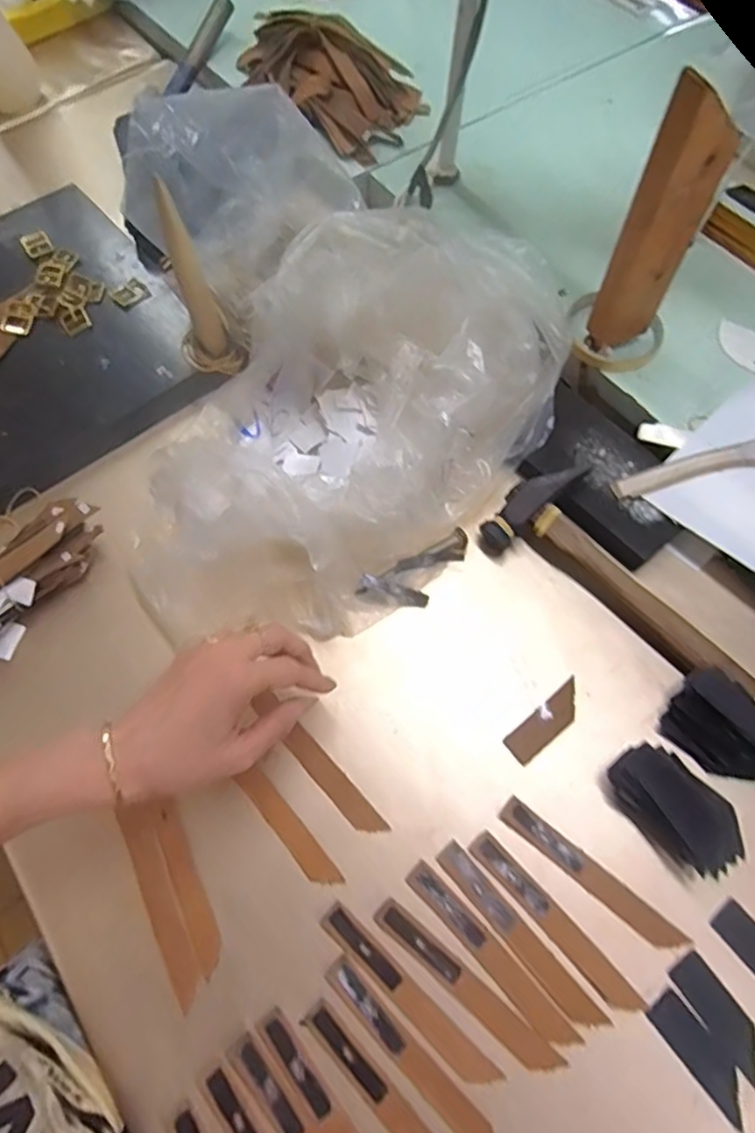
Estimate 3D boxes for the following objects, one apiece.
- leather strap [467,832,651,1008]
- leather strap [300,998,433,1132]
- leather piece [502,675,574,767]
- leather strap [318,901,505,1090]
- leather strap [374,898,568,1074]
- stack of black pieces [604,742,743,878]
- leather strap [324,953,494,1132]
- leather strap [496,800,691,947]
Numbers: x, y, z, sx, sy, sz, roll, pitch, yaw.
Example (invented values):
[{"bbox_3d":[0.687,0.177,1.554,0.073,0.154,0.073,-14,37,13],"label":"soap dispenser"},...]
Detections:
[{"bbox_3d":[0.107,0.216,0.383,0.017,0.004,0.123,-40,71,-17],"label":"leather strap"},{"bbox_3d":[0.008,0.299,0.347,0.126,0.005,0.016,41,72,18],"label":"leather strap"},{"bbox_3d":[0.118,0.108,0.434,0.066,0.004,0.022,-38,70,-16],"label":"leather piece"},{"bbox_3d":[0.017,0.251,0.367,0.125,0.004,0.017,39,71,17],"label":"leather strap"},{"bbox_3d":[0.052,0.247,0.369,0.126,0.004,0.017,37,71,16],"label":"leather strap"},{"bbox_3d":[0.192,0.151,0.393,0.087,0.038,0.055,41,72,18],"label":"stack of black pieces"},{"bbox_3d":[0.019,0.277,0.353,0.125,0.004,0.017,41,72,18],"label":"leather strap"},{"bbox_3d":[0.133,0.193,0.393,0.125,0.004,0.018,36,70,16],"label":"leather strap"}]

